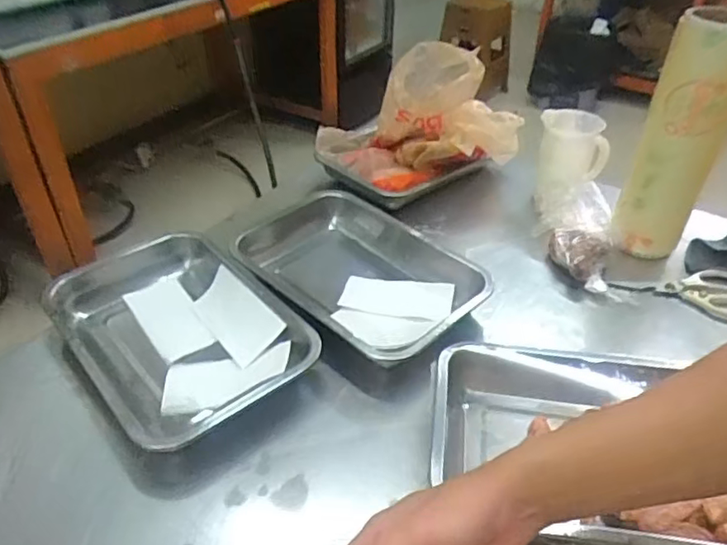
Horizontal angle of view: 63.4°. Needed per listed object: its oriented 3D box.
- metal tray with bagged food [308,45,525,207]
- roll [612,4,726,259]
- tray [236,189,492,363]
[{"bbox_3d":[0.081,-0.245,0.957,0.299,0.202,0.217,-10,39,-13],"label":"metal tray with bagged food"},{"bbox_3d":[0.401,-0.159,0.750,0.090,0.316,0.091,0,38,0],"label":"roll"},{"bbox_3d":[-0.014,-0.004,0.777,0.329,0.044,0.224,29,46,31],"label":"tray"}]

